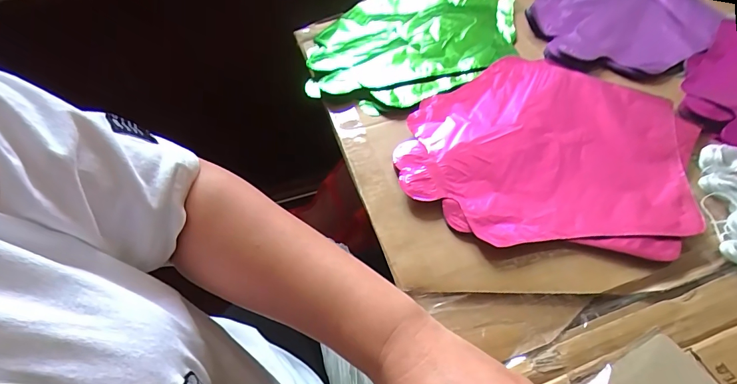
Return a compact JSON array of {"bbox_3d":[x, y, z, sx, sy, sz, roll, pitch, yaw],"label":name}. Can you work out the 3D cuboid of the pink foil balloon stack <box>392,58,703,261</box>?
[{"bbox_3d":[0.161,-0.046,0.360,0.231,0.013,0.239,20,56,20],"label":"pink foil balloon stack"}]

